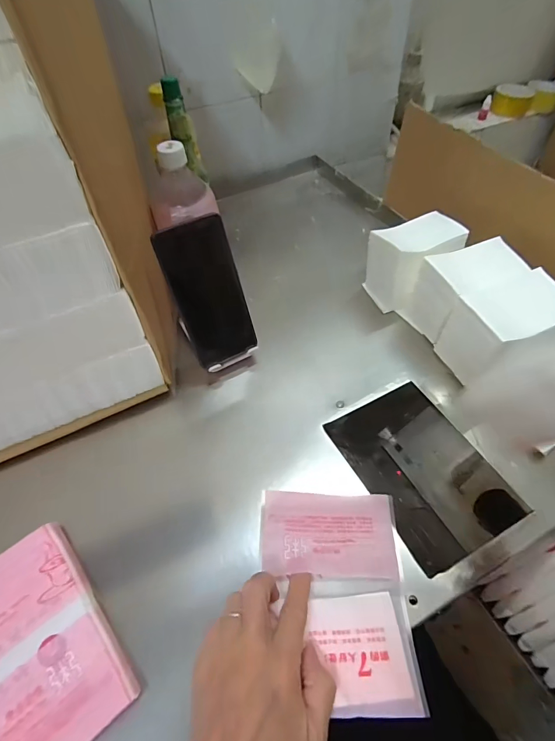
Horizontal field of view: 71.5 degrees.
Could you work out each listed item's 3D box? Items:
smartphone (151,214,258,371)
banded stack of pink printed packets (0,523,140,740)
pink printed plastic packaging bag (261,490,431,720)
[{"bbox_3d":[-0.074,-0.082,0.431,0.076,0.161,0.005,-27,35,-17],"label":"smartphone"},{"bbox_3d":[-0.200,0.218,0.289,0.127,0.021,0.160,-34,58,-22],"label":"banded stack of pink printed packets"},{"bbox_3d":[0.045,0.179,0.319,0.119,0.018,0.157,-1,45,3],"label":"pink printed plastic packaging bag"}]

